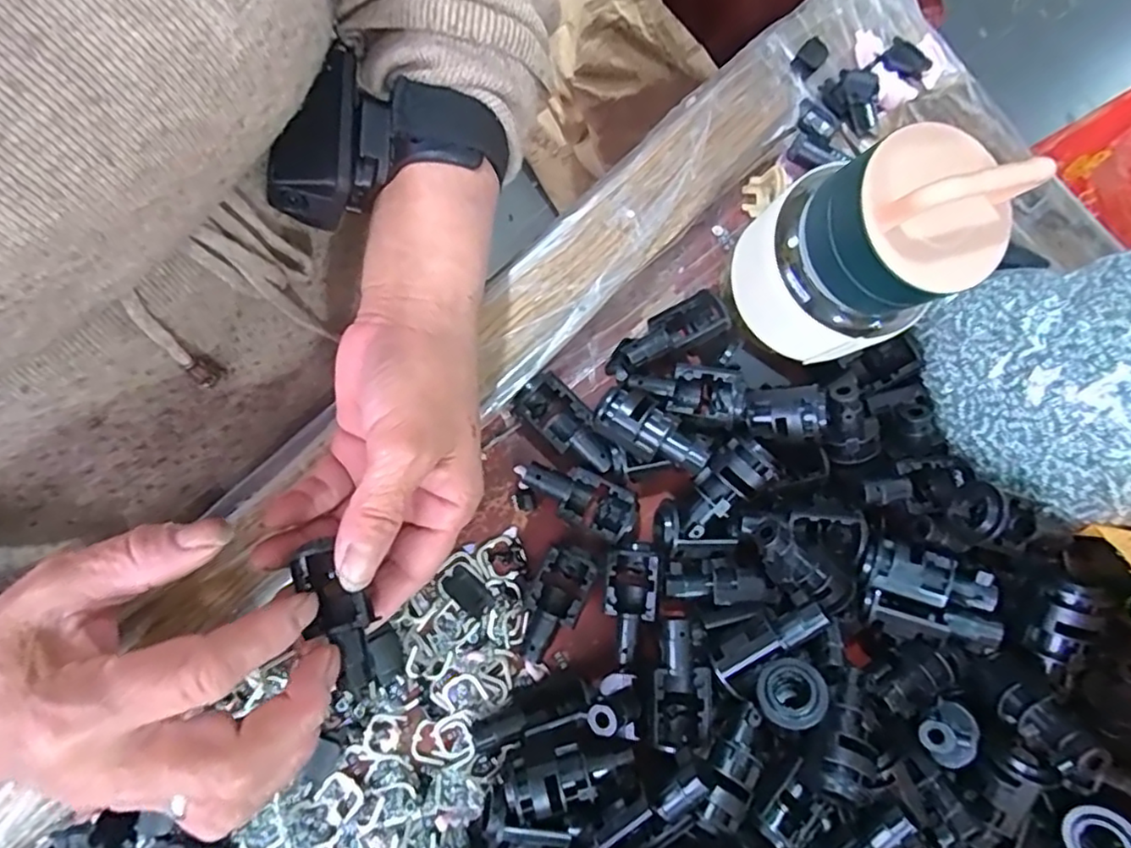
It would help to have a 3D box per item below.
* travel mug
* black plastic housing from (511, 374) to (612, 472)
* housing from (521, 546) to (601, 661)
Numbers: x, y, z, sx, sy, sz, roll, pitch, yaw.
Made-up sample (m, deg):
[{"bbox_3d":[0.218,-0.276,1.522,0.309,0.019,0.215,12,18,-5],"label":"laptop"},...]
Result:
[{"bbox_3d":[0.115,-0.070,0.248,0.073,0.111,0.069,1,81,-7],"label":"travel mug"},{"bbox_3d":[0.001,0.001,0.296,0.052,0.023,0.024,42,79,0],"label":"black plastic housing"},{"bbox_3d":[-0.006,0.081,0.284,0.025,0.018,0.050,29,79,-2],"label":"housing"}]

